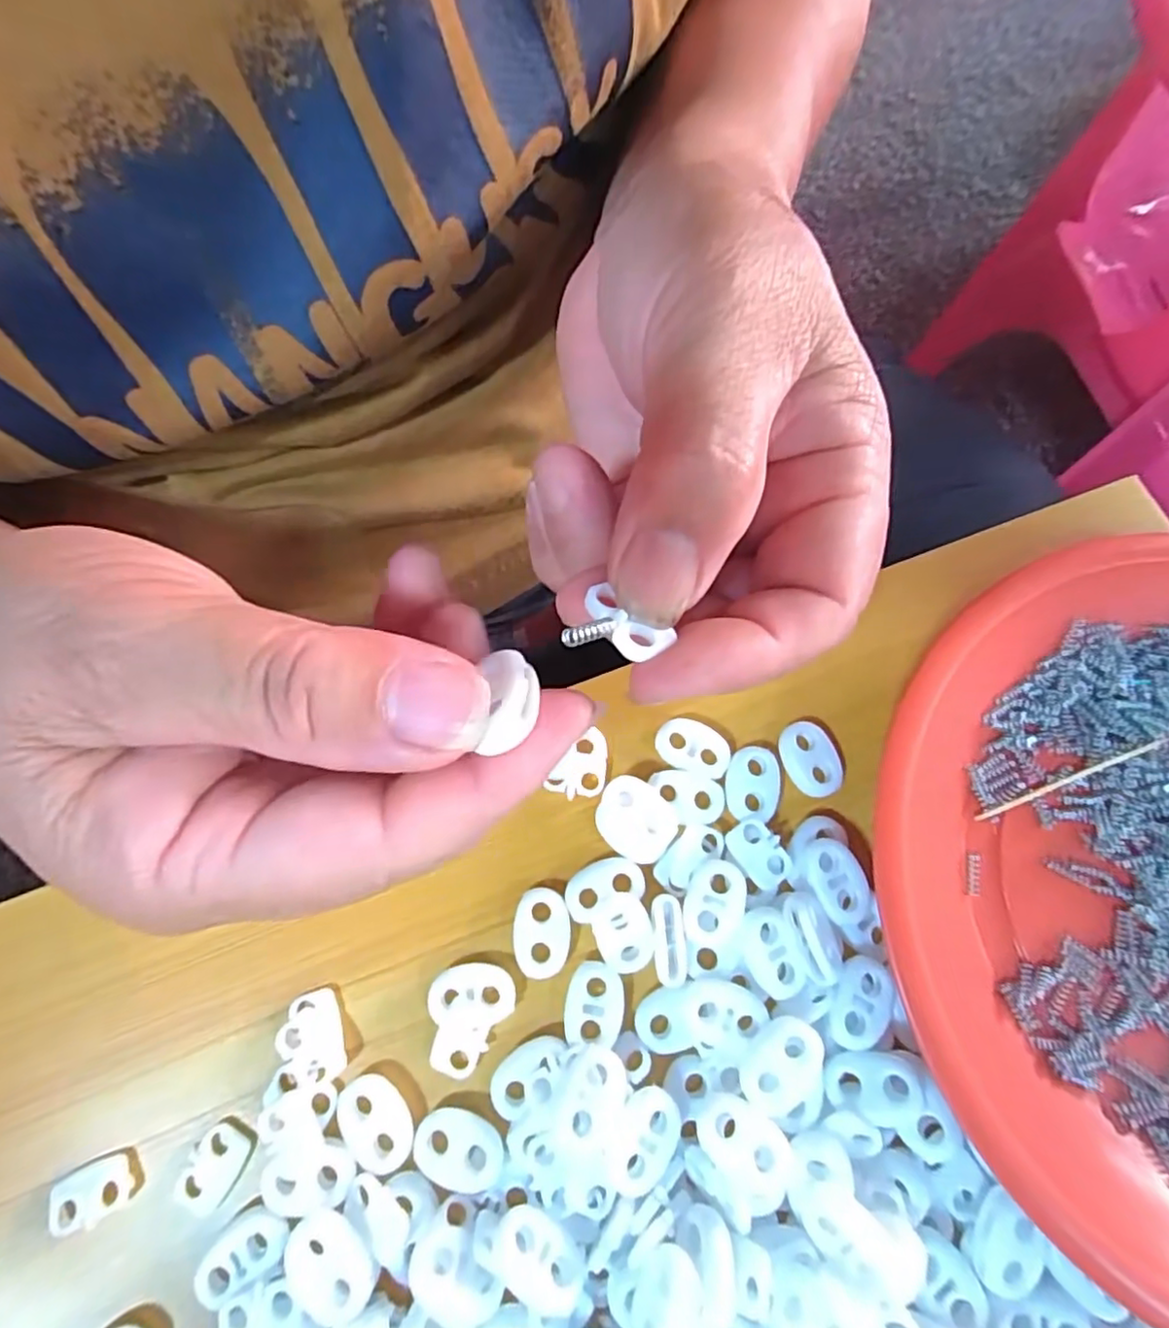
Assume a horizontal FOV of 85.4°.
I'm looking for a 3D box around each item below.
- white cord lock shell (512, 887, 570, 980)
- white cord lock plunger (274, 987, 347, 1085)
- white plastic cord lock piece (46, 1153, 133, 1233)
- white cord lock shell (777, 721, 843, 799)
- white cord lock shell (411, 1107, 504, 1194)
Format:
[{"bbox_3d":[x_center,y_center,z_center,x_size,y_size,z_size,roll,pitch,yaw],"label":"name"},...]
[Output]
[{"bbox_3d":[-0.012,0.073,0.173,0.015,0.004,0.022,2,74,0],"label":"white cord lock shell"},{"bbox_3d":[-0.072,0.098,0.165,0.016,0.004,0.021,-19,75,-6],"label":"white cord lock plunger"},{"bbox_3d":[-0.121,0.130,0.155,0.019,0.004,0.012,-22,75,-6],"label":"white plastic cord lock piece"},{"bbox_3d":[0.066,0.028,0.185,0.015,0.005,0.022,-10,74,-3],"label":"white cord lock shell"},{"bbox_3d":[-0.031,0.119,0.154,0.022,0.004,0.016,15,74,4],"label":"white cord lock shell"}]

